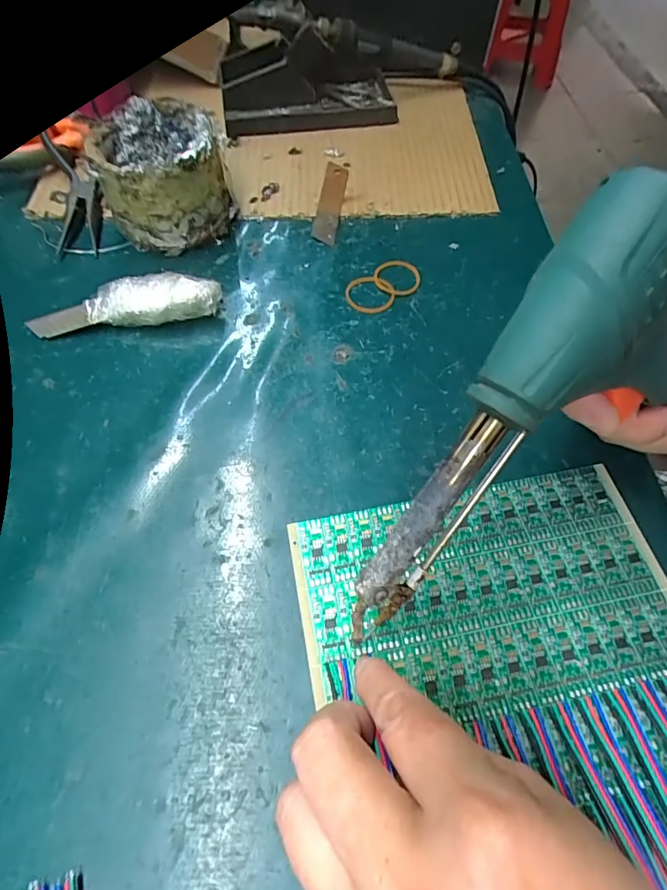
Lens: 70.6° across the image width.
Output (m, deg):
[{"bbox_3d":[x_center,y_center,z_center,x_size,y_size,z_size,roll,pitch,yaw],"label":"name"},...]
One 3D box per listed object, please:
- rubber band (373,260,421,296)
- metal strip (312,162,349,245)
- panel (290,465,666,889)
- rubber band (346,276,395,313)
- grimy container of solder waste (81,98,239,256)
[{"bbox_3d":[0.043,-0.115,0.319,0.031,0.004,0.034,-1,59,1],"label":"rubber band"},{"bbox_3d":[-0.002,-0.185,0.355,0.017,0.007,0.087,6,59,5],"label":"metal strip"},{"bbox_3d":[0.088,0.142,0.160,0.164,0.016,0.283,-11,59,-5],"label":"panel"},{"bbox_3d":[0.024,-0.102,0.311,0.032,0.004,0.032,3,59,4],"label":"rubber band"},{"bbox_3d":[-0.115,-0.186,0.319,0.079,0.081,0.076,-12,59,-5],"label":"grimy container of solder waste"}]

